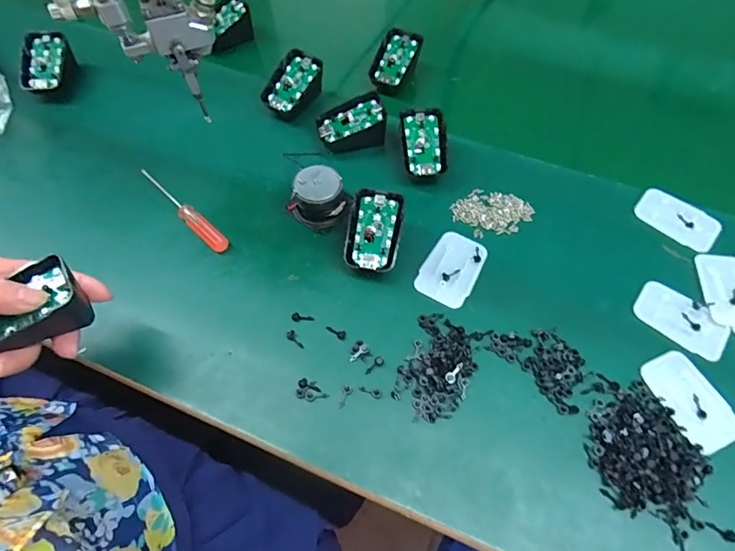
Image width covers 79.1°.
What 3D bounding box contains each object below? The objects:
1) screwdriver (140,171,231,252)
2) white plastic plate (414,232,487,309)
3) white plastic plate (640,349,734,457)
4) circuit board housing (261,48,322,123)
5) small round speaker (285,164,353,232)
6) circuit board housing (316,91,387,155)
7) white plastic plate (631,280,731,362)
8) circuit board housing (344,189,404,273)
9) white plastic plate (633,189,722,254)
[{"bbox_3d":[-0.171,-0.062,0.411,0.121,0.014,0.014,41,68,19],"label":"screwdriver"},{"bbox_3d":[0.074,-0.007,0.387,0.045,0.004,0.069,28,63,14],"label":"white plastic plate"},{"bbox_3d":[0.243,0.093,0.333,0.046,0.004,0.071,-20,62,-12],"label":"white plastic plate"},{"bbox_3d":[-0.078,-0.197,0.470,0.040,0.039,0.066,35,66,17],"label":"circuit board housing"},{"bbox_3d":[-0.044,-0.071,0.405,0.061,0.035,0.051,0,60,-1],"label":"small round speaker"},{"bbox_3d":[-0.016,-0.149,0.446,0.064,0.039,0.044,-14,61,-9],"label":"circuit board housing"},{"bbox_3d":[0.258,0.037,0.366,0.070,0.004,0.043,33,65,17],"label":"white plastic plate"},{"bbox_3d":[0.006,-0.034,0.382,0.043,0.038,0.064,8,60,3],"label":"circuit board housing"},{"bbox_3d":[0.289,-0.053,0.414,0.070,0.008,0.039,40,67,19],"label":"white plastic plate"}]

